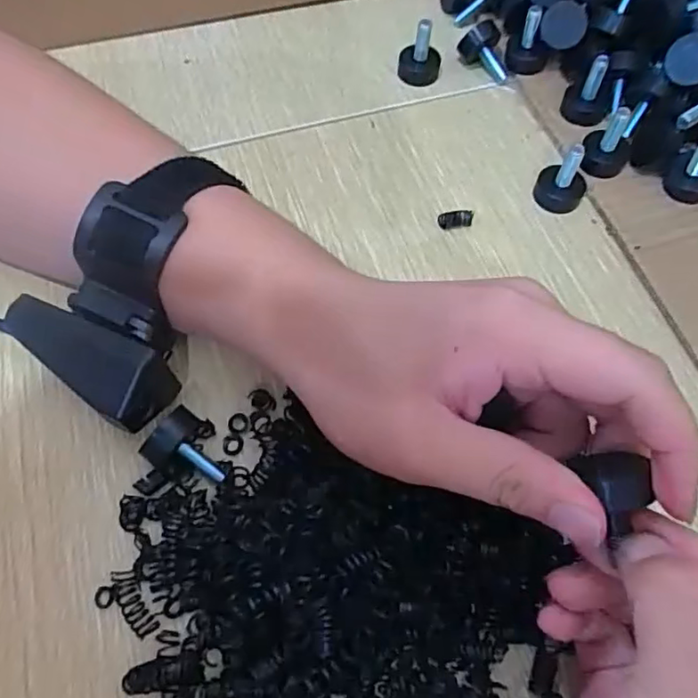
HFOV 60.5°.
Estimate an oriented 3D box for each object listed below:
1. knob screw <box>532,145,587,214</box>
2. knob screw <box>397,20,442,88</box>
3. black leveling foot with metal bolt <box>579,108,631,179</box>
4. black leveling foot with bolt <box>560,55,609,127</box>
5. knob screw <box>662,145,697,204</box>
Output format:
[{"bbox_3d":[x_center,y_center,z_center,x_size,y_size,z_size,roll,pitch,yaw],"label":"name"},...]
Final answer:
[{"bbox_3d":[0.109,-0.088,0.302,0.024,0.030,0.020,32,66,15],"label":"knob screw"},{"bbox_3d":[0.042,-0.173,0.346,0.025,0.035,0.021,6,62,2],"label":"knob screw"},{"bbox_3d":[0.134,-0.107,0.307,0.024,0.034,0.020,29,65,14],"label":"black leveling foot with metal bolt"},{"bbox_3d":[0.131,-0.139,0.327,0.023,0.036,0.022,19,63,9],"label":"black leveling foot with bolt"},{"bbox_3d":[0.177,-0.092,0.301,0.024,0.035,0.022,38,68,18],"label":"knob screw"}]

